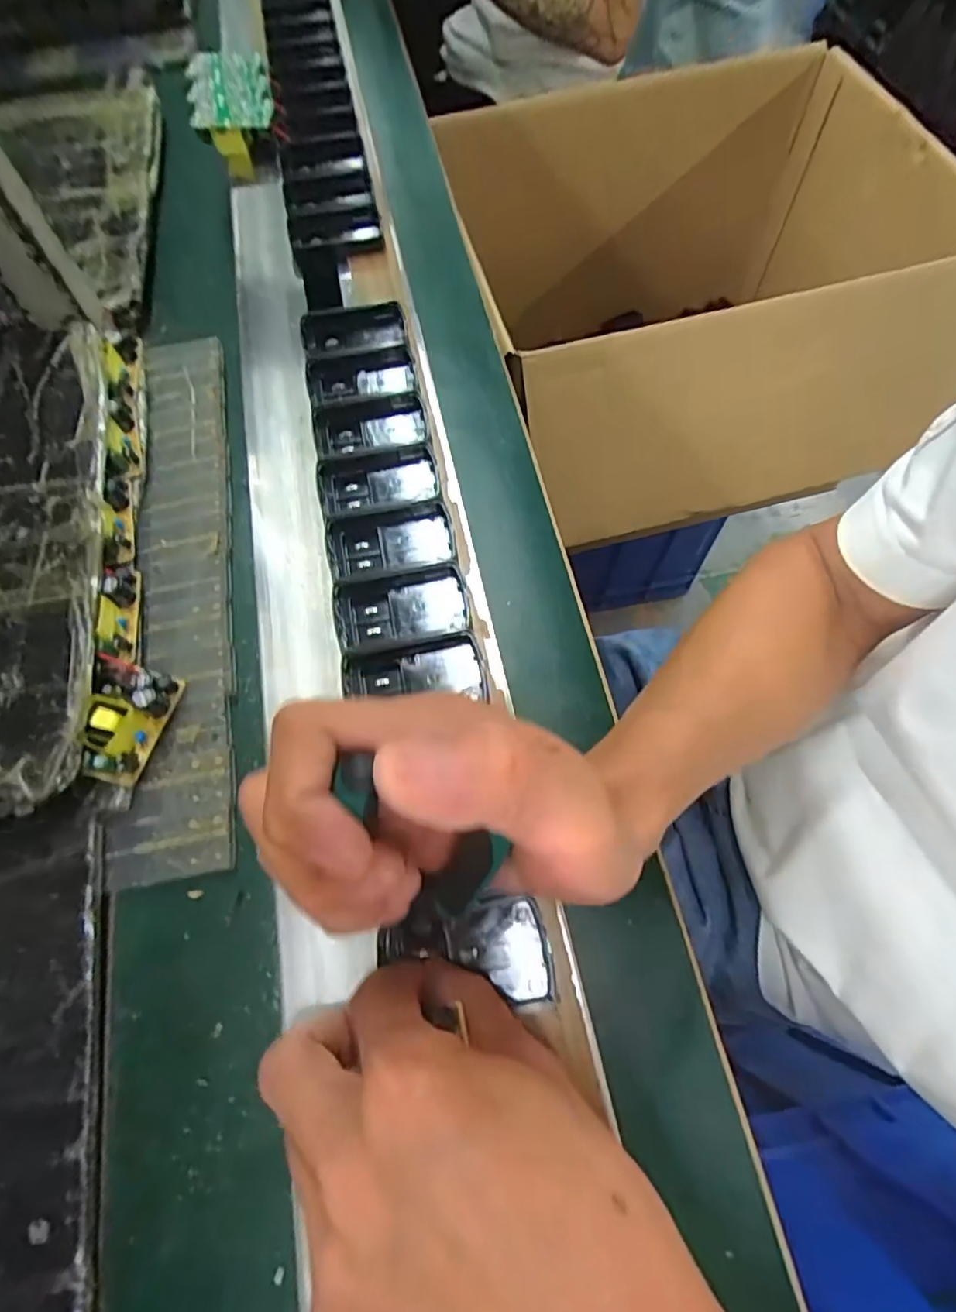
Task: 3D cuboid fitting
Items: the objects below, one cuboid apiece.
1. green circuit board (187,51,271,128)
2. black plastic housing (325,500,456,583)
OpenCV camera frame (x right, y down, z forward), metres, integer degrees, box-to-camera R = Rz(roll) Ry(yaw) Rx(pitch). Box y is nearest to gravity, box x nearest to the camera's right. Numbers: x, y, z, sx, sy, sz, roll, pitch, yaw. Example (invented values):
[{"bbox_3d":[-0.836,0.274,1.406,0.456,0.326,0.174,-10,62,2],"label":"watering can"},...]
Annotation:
[{"bbox_3d":[-0.216,-0.489,0.498,0.066,0.021,0.119,-13,69,-8],"label":"green circuit board"},{"bbox_3d":[-0.049,-0.064,0.323,0.069,0.013,0.043,-10,68,-7],"label":"black plastic housing"}]

